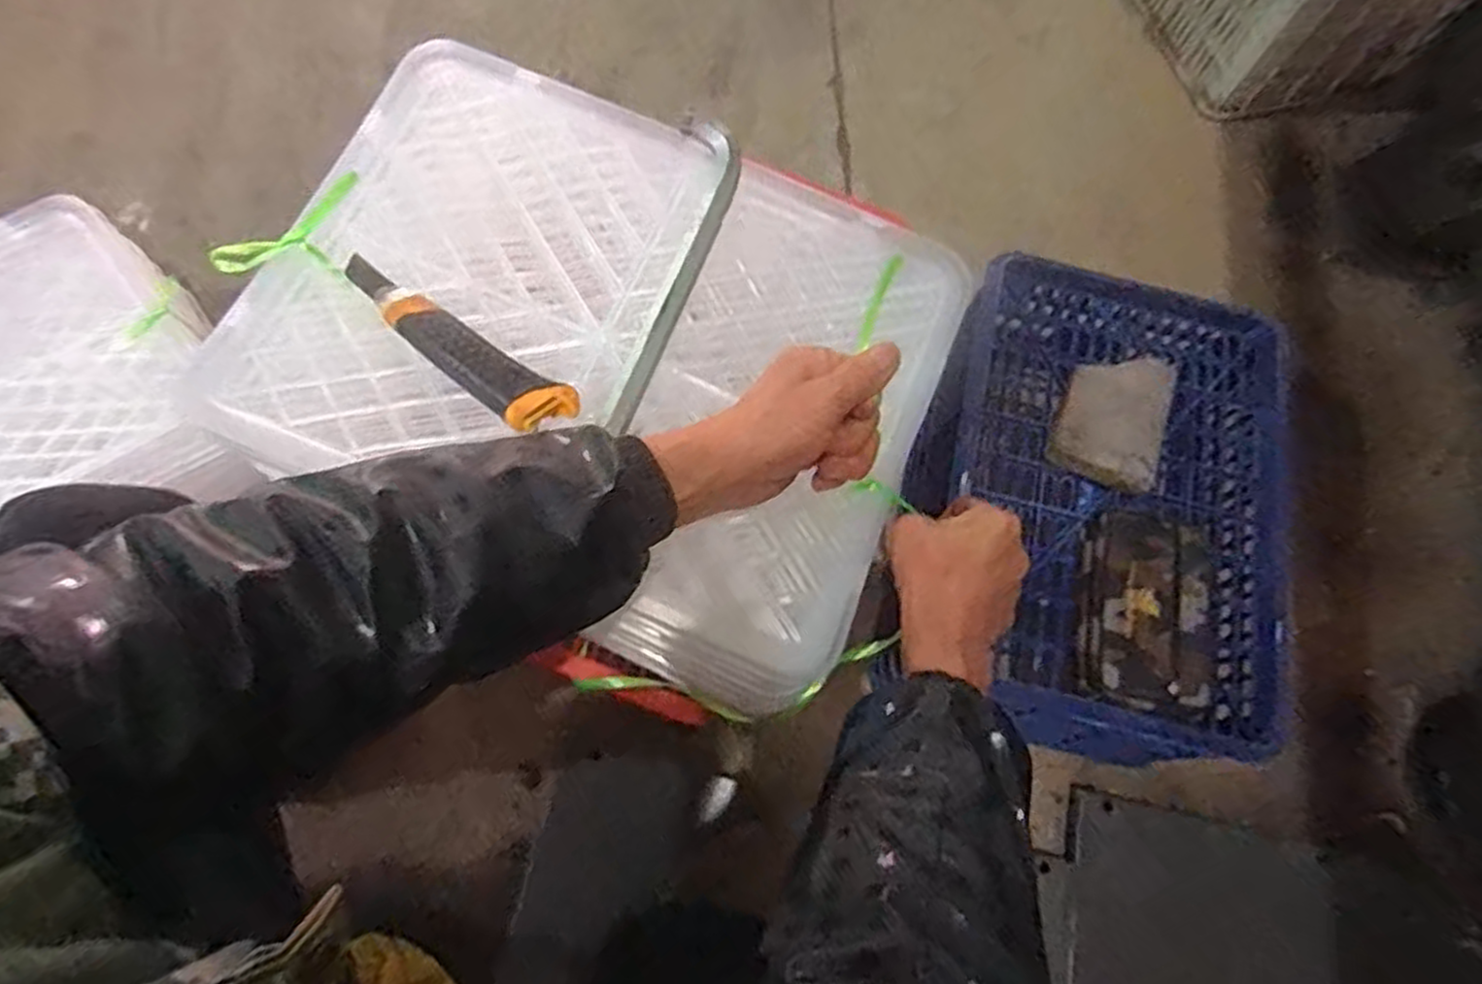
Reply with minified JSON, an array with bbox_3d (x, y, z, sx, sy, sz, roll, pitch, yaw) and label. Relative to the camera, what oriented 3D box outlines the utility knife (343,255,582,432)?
[{"bbox_3d":[-0.181,-0.090,0.468,0.182,0.018,0.036,33,72,7],"label":"utility knife"}]

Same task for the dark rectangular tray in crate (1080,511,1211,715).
[{"bbox_3d":[0.359,0.103,0.674,0.101,0.030,0.166,14,71,1],"label":"dark rectangular tray in crate"}]

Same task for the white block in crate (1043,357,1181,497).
[{"bbox_3d":[0.364,-0.078,0.746,0.097,0.028,0.152,22,71,4],"label":"white block in crate"}]

